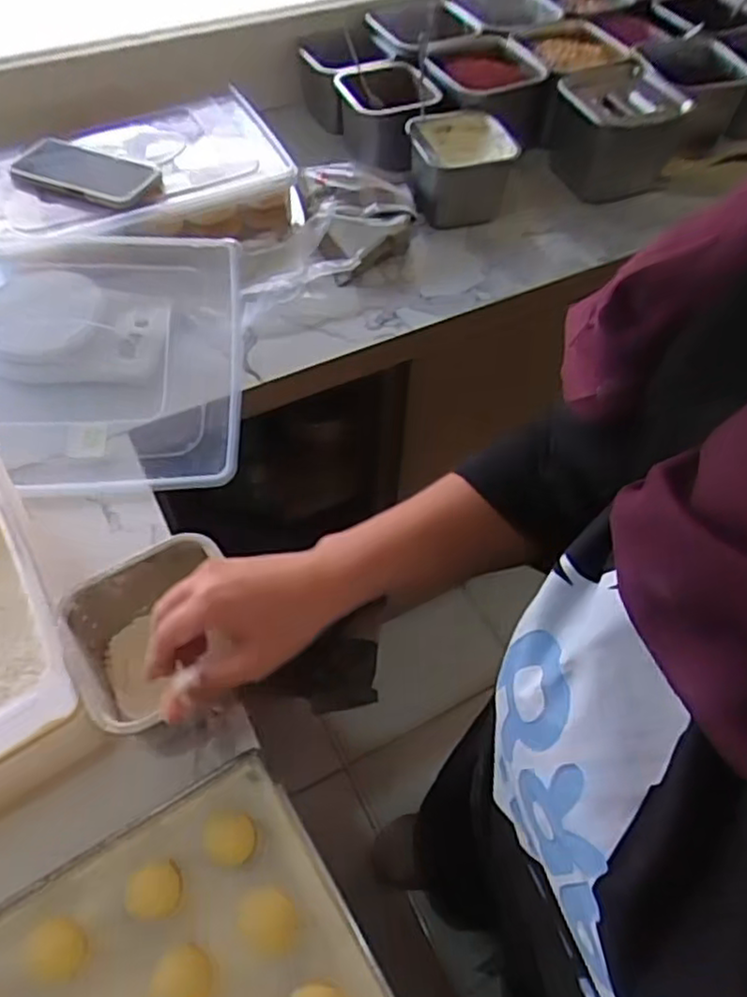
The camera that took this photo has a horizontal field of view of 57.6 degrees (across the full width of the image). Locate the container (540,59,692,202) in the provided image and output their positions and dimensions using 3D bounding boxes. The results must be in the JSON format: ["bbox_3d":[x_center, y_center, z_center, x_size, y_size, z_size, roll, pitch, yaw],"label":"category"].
[{"bbox_3d":[0.294,-0.468,0.864,0.143,0.112,0.124,-14,58,-12],"label":"container"}]

